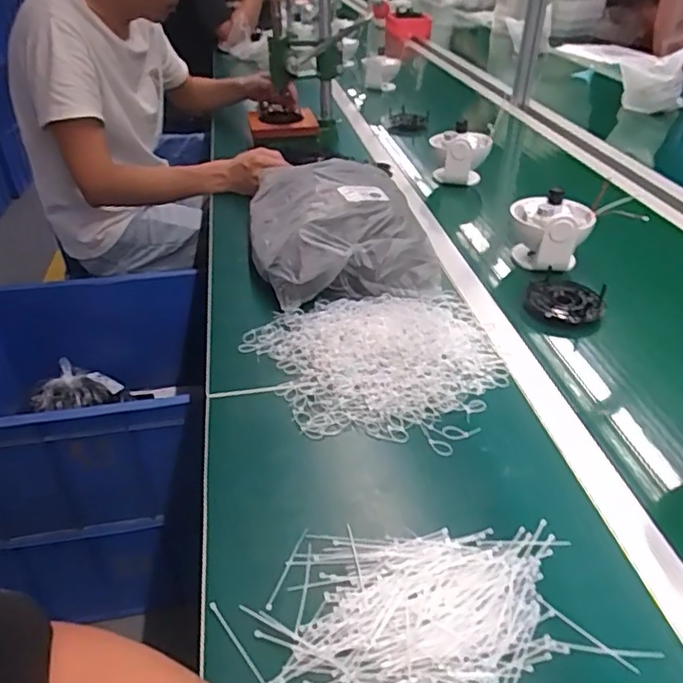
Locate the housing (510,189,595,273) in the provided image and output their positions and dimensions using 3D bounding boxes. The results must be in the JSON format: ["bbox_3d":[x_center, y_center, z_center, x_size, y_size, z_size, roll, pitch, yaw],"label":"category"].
[{"bbox_3d":[0.312,-0.164,0.875,0.118,0.102,0.107,12,38,17],"label":"housing"}]

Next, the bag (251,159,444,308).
[{"bbox_3d":[-0.009,-0.177,0.892,0.246,0.098,0.329,-6,36,-7],"label":"bag"}]

